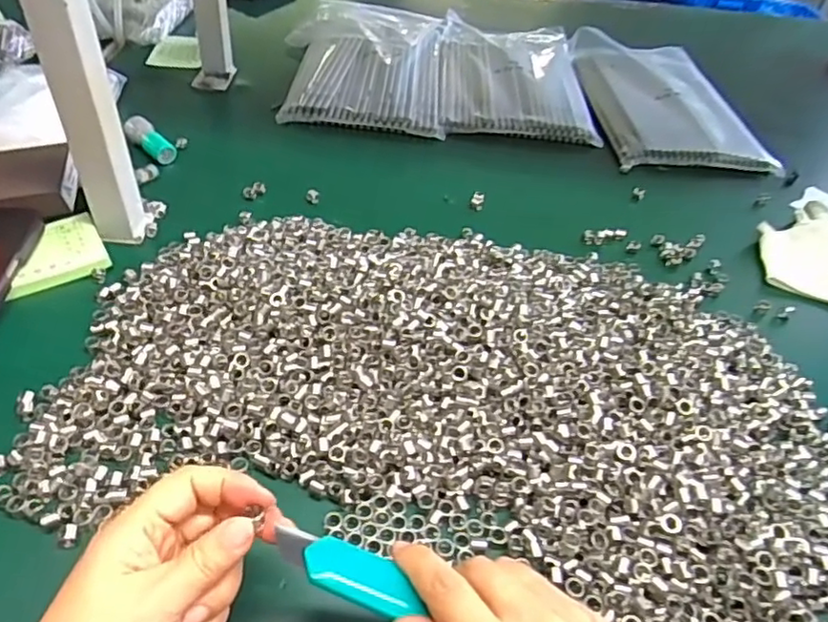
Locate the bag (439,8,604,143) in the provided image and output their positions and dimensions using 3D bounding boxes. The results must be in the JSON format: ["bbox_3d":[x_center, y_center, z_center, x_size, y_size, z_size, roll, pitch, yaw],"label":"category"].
[{"bbox_3d":[0.127,-0.317,0.814,0.181,0.025,0.305,4,43,-2],"label":"bag"}]

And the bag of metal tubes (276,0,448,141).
[{"bbox_3d":[-0.062,-0.322,0.798,0.195,0.027,0.320,4,43,-1],"label":"bag of metal tubes"}]

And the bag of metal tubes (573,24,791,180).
[{"bbox_3d":[0.320,-0.281,0.800,0.192,0.016,0.326,4,45,-4],"label":"bag of metal tubes"}]

